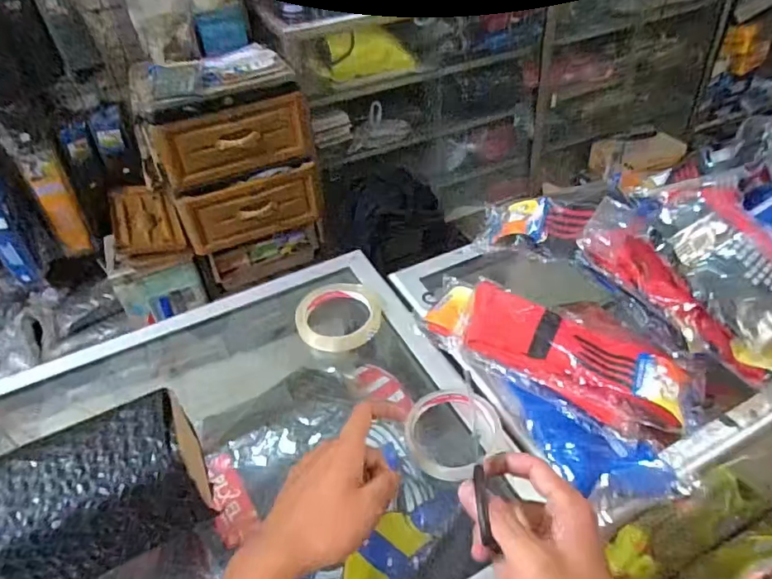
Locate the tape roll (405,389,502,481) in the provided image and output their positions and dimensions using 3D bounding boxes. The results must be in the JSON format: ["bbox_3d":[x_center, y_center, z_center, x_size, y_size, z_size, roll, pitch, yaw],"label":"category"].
[{"bbox_3d":[0.064,0.134,0.504,0.089,0.022,0.082,-2,43,2],"label":"tape roll"}]

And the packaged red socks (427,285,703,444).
[{"bbox_3d":[0.177,0.067,0.561,0.274,0.041,0.105,24,50,27],"label":"packaged red socks"}]

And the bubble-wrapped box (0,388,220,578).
[{"bbox_3d":[-0.219,0.157,0.416,0.150,0.078,0.083,-21,45,-17],"label":"bubble-wrapped box"}]

